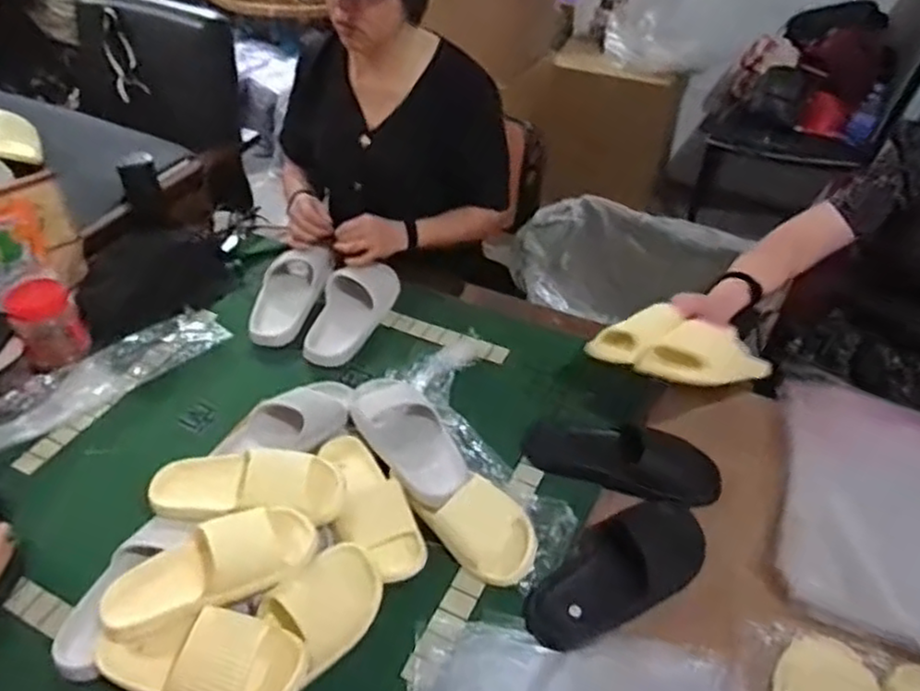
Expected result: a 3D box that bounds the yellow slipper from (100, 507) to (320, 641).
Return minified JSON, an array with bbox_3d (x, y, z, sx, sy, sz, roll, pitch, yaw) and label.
[{"bbox_3d":[-0.289,0.250,0.802,0.242,0.071,0.092,-22,46,-4],"label":"yellow slipper"}]

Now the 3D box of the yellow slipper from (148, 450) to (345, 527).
[{"bbox_3d":[-0.272,0.181,0.905,0.244,0.066,0.100,7,43,5],"label":"yellow slipper"}]

